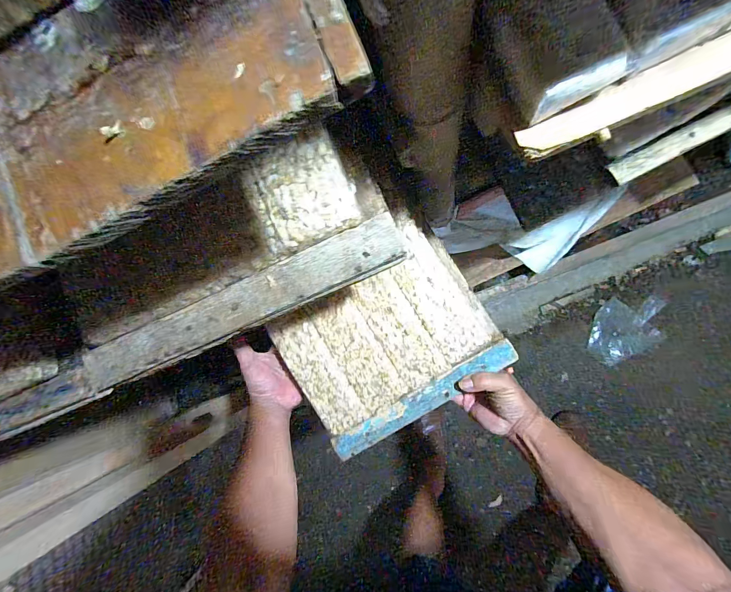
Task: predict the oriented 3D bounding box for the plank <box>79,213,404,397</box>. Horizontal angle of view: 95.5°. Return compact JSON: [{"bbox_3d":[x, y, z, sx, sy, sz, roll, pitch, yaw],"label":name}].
[{"bbox_3d":[-0.111,0.012,0.286,0.296,0.018,0.040,-23,84,8],"label":"plank"}]

